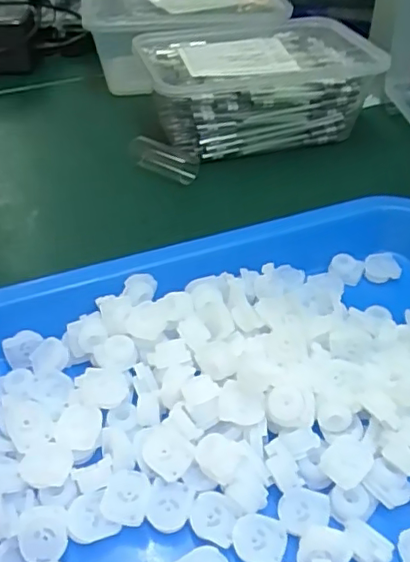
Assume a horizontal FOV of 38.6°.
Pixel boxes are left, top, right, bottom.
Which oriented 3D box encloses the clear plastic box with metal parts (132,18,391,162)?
[{"bbox_3d":[0.039,-0.152,0.456,0.173,0.060,0.116,-11,41,-11],"label":"clear plastic box with metal parts"}]

